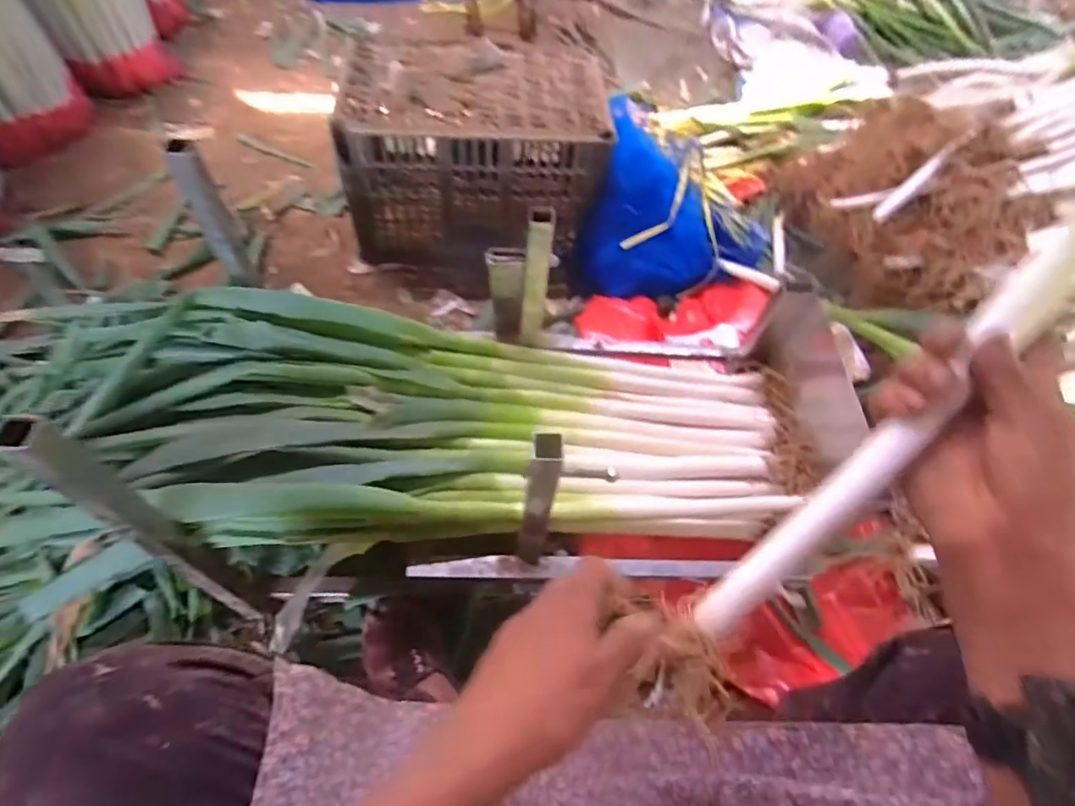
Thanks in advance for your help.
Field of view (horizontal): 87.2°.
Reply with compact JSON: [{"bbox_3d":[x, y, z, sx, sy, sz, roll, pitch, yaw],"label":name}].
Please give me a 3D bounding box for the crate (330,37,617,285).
[{"bbox_3d":[-0.114,-0.483,1.117,0.472,0.292,0.352,4,57,-2],"label":"crate"}]

